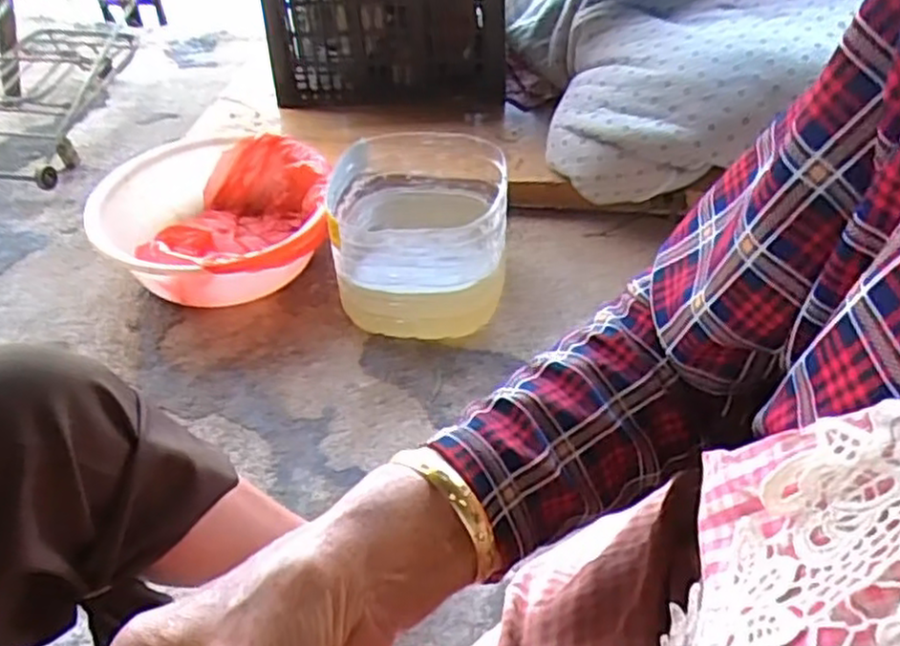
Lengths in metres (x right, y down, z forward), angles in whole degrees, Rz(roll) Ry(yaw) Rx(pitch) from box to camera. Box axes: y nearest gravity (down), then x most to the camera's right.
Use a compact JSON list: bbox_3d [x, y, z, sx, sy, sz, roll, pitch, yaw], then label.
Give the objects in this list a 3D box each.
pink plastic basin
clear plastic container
[{"bbox_3d":[-0.373,-0.155,1.169,0.352,0.139,0.337,-1,44,1],"label":"pink plastic basin"},{"bbox_3d":[-0.040,-0.130,1.097,0.259,0.199,0.261,-7,44,-5],"label":"clear plastic container"}]

